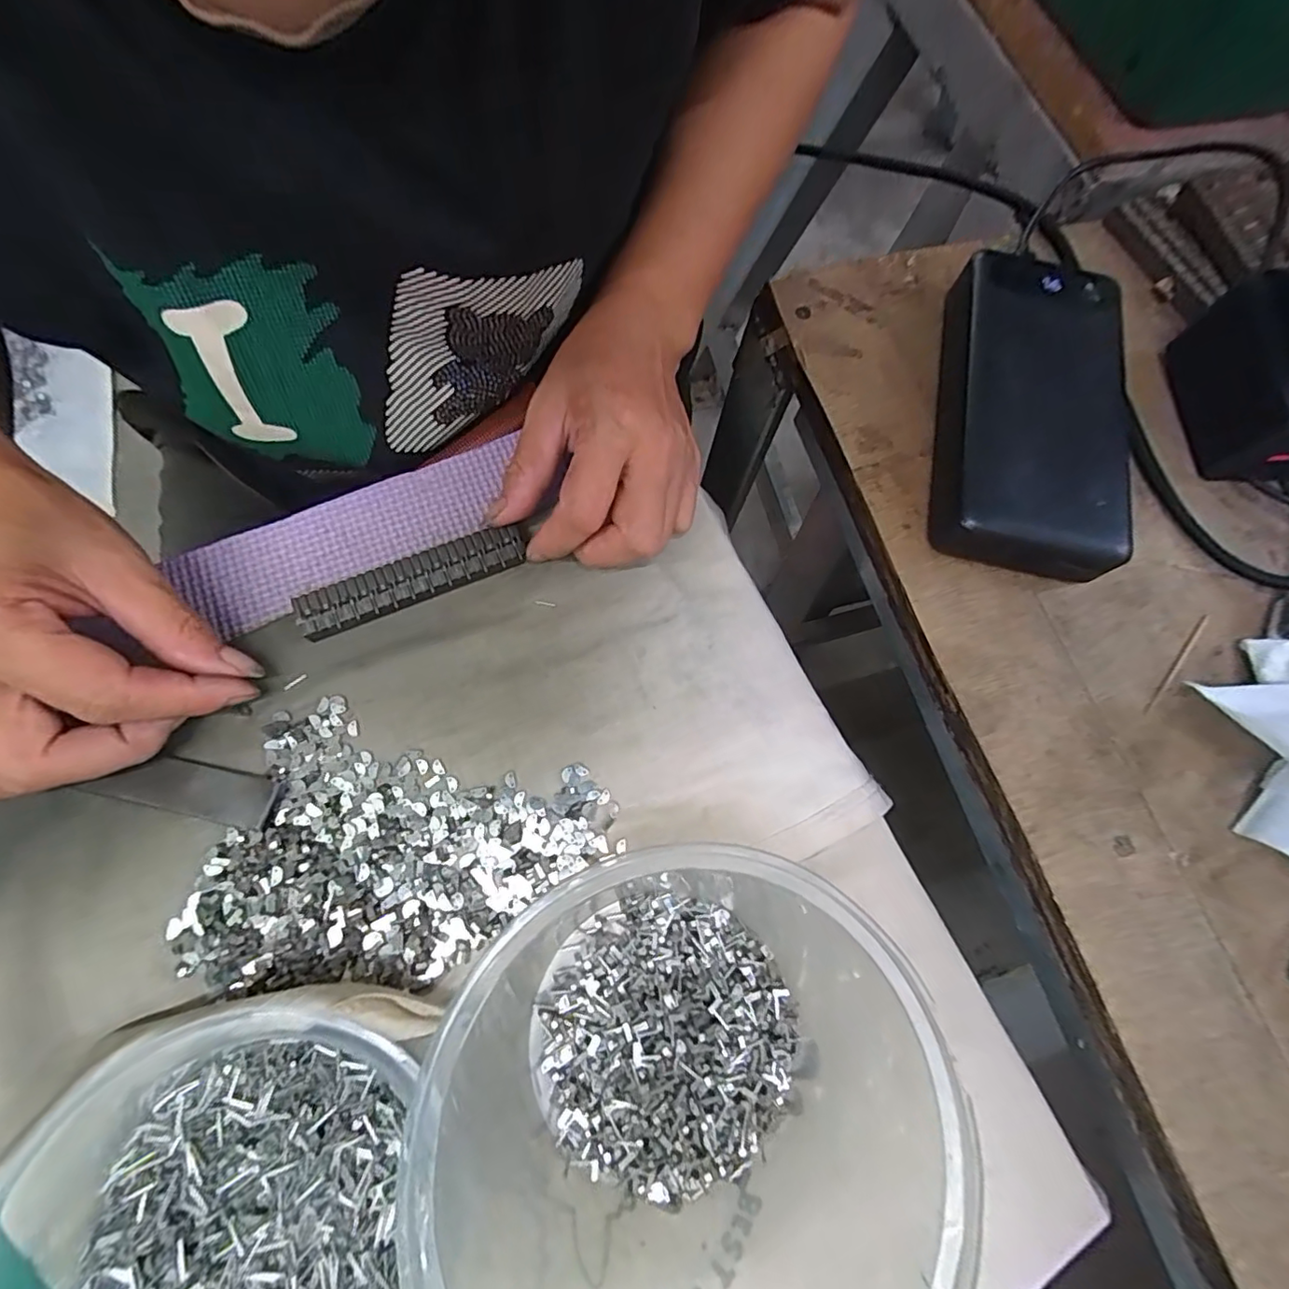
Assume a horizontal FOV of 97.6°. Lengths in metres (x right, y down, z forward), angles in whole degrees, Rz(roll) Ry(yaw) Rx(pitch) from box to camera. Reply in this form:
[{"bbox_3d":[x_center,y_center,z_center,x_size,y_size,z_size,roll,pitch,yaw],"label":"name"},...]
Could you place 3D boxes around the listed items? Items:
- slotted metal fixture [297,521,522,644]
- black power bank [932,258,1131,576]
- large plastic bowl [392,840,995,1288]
[{"bbox_3d":[-0.099,-0.028,0.242,0.095,0.005,0.022,-23,71,-11],"label":"slotted metal fixture"},{"bbox_3d":[0.175,-0.107,0.255,0.074,0.031,0.159,14,72,0],"label":"black power bank"},{"bbox_3d":[0.016,0.142,0.175,0.142,0.091,0.146,1,73,-4],"label":"large plastic bowl"}]

